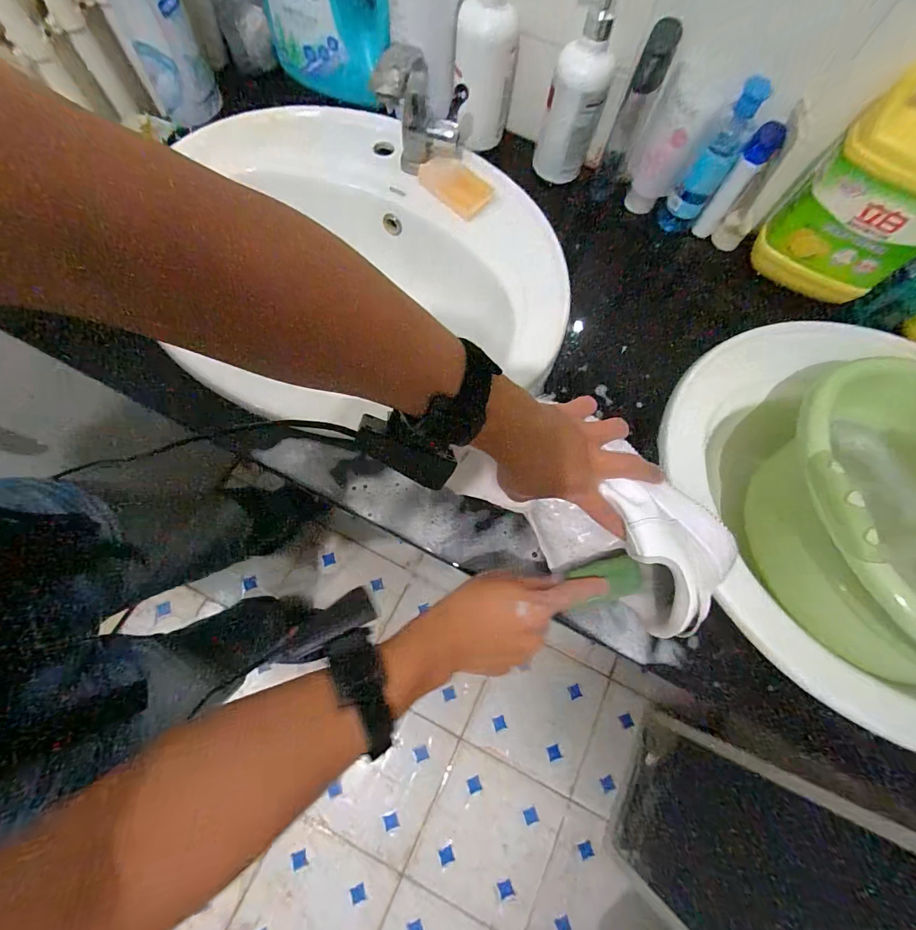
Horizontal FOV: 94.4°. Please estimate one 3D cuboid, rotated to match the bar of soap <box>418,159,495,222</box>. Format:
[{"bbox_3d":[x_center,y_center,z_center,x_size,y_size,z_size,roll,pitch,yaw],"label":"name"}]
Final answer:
[{"bbox_3d":[-0.003,-0.363,0.550,0.093,0.023,0.054,36,73,8],"label":"bar of soap"}]

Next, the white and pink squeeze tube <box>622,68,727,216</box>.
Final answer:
[{"bbox_3d":[0.255,-0.383,0.517,0.074,0.143,0.040,21,71,3],"label":"white and pink squeeze tube"}]

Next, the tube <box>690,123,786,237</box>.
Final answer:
[{"bbox_3d":[0.341,-0.342,0.523,0.033,0.129,0.036,35,73,8],"label":"tube"}]

